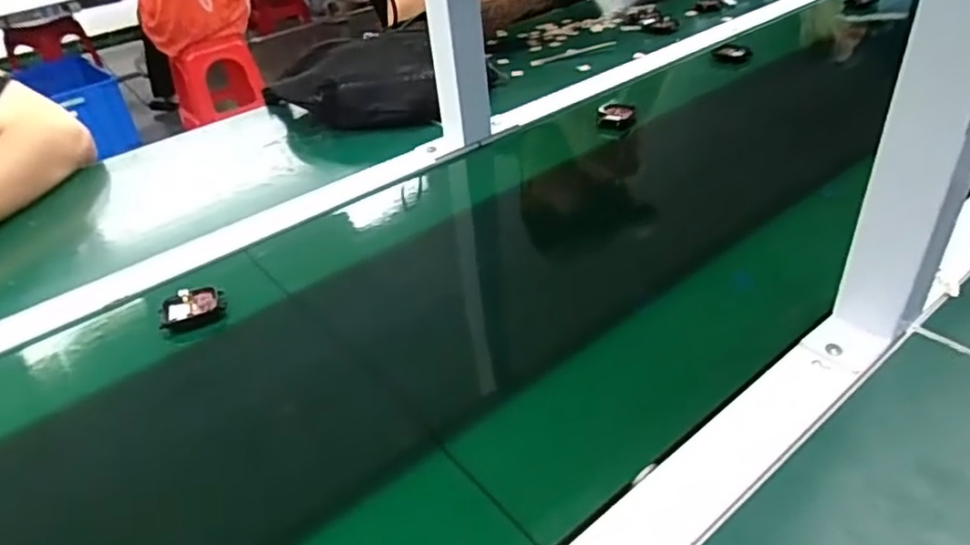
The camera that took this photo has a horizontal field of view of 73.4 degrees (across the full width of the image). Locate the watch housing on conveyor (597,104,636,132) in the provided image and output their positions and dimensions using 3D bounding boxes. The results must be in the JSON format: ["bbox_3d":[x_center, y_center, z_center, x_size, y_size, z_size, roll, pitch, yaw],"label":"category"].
[{"bbox_3d":[0.151,-0.179,0.749,0.042,0.018,0.043,3,37,13],"label":"watch housing on conveyor"}]

